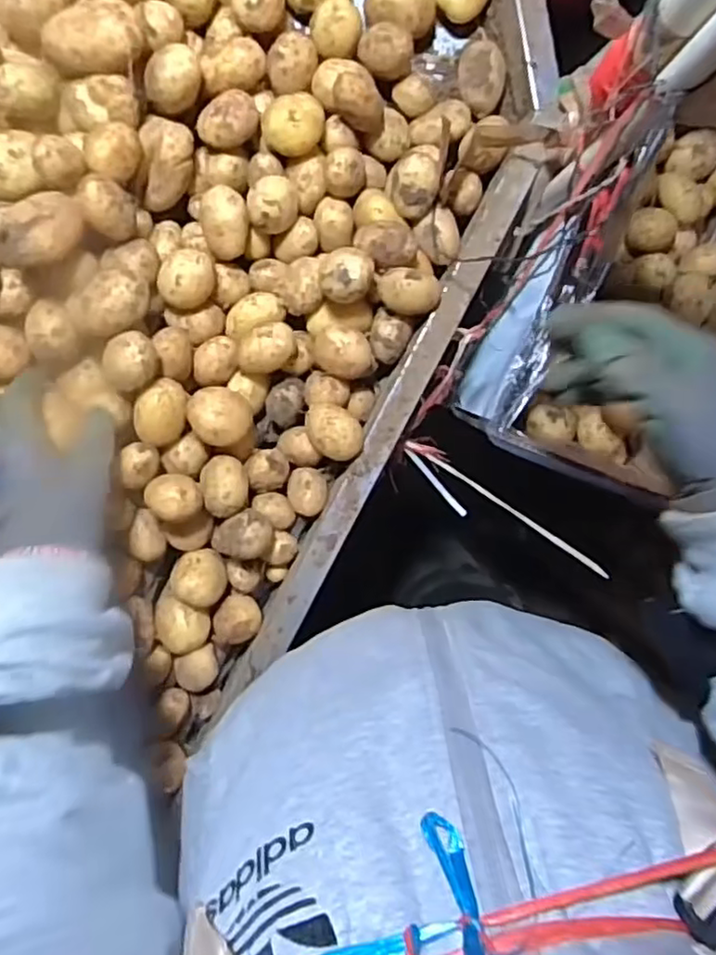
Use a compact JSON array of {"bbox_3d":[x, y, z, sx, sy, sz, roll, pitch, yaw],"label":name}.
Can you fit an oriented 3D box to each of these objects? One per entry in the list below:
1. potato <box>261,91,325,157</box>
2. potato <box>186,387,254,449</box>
[{"bbox_3d":[-0.052,-0.279,0.523,0.048,0.031,0.042,4,98,-4],"label":"potato"},{"bbox_3d":[-0.112,-0.051,0.535,0.051,0.041,0.043,30,96,-8],"label":"potato"}]

